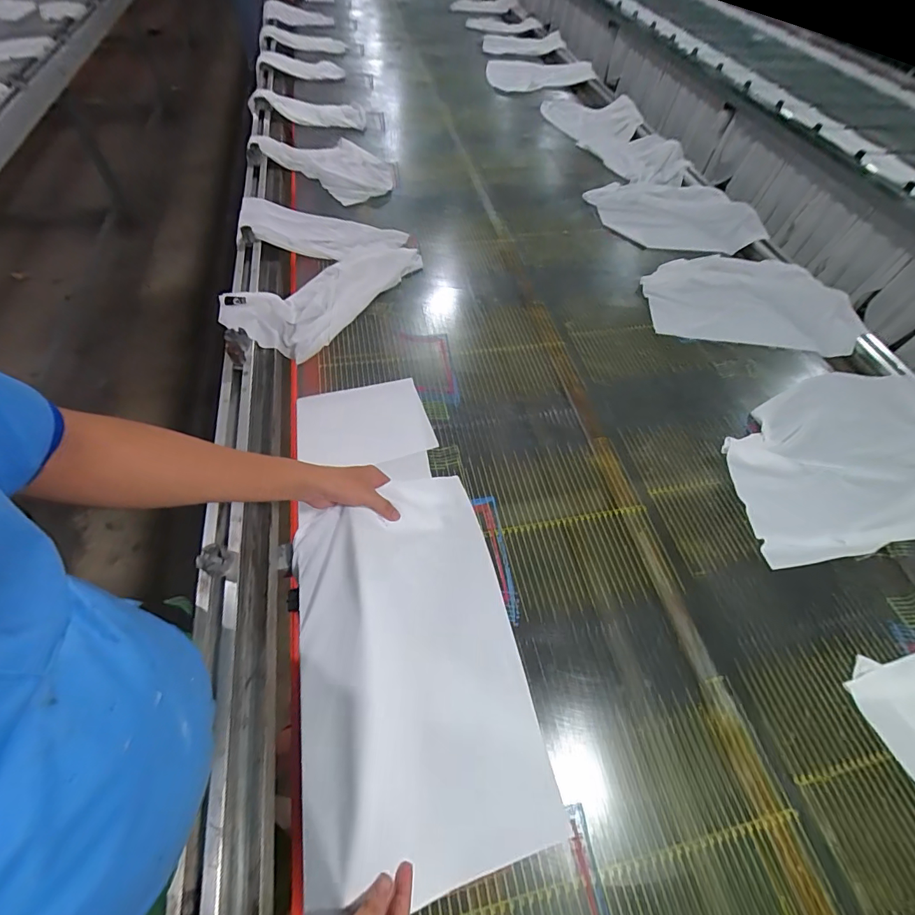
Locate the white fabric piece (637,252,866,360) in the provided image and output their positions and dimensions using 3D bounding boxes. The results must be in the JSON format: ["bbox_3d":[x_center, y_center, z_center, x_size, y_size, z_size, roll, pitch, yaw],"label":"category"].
[{"bbox_3d":[0.679,-0.388,1.026,0.433,0.038,0.325,3,56,-1],"label":"white fabric piece"}]

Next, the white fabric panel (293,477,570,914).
[{"bbox_3d":[-0.060,0.243,0.542,0.273,0.069,0.452,-10,58,-10],"label":"white fabric panel"}]

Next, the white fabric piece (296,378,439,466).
[{"bbox_3d":[-0.169,-0.061,0.764,0.224,0.014,0.167,-13,58,-12],"label":"white fabric piece"}]

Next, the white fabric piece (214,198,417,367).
[{"bbox_3d":[-0.395,-0.470,1.004,0.518,0.054,0.500,29,60,15],"label":"white fabric piece"}]

